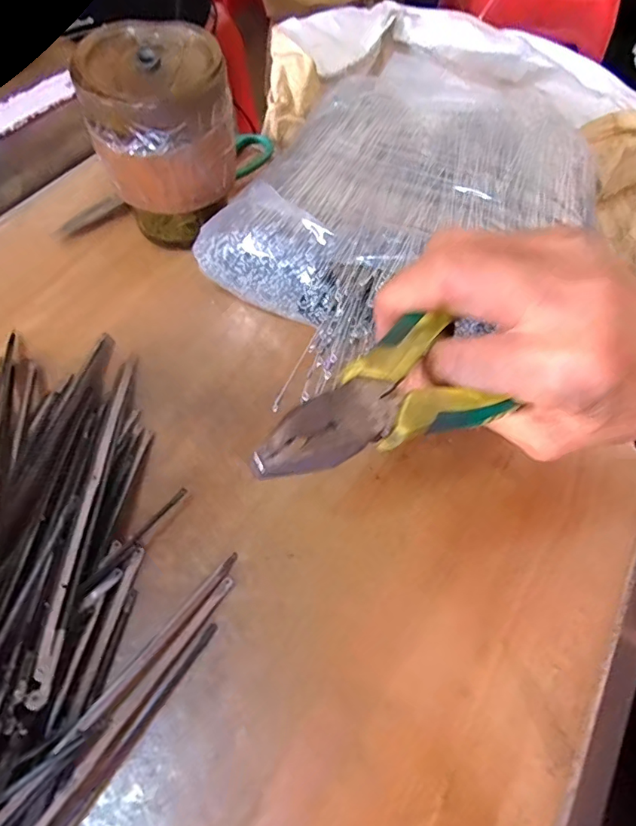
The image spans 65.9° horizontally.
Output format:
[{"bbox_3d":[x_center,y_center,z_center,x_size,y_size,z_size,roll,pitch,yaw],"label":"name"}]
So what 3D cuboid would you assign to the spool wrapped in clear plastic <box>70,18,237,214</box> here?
[{"bbox_3d":[-0.096,-0.184,0.306,0.084,0.069,0.091,-11,61,-10],"label":"spool wrapped in clear plastic"}]

